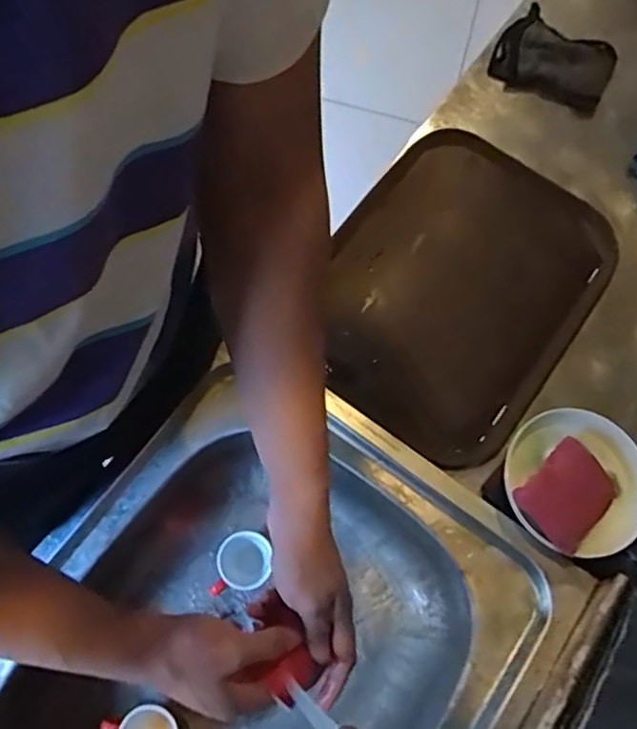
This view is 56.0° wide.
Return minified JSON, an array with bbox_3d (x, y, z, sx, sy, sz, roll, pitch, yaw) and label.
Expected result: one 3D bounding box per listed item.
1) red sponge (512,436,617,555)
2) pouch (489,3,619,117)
[{"bbox_3d":[0.248,0.126,0.589,0.075,0.029,0.091,43,75,12],"label":"red sponge"},{"bbox_3d":[0.331,-0.429,0.841,0.159,0.021,0.145,25,72,6],"label":"pouch"}]

